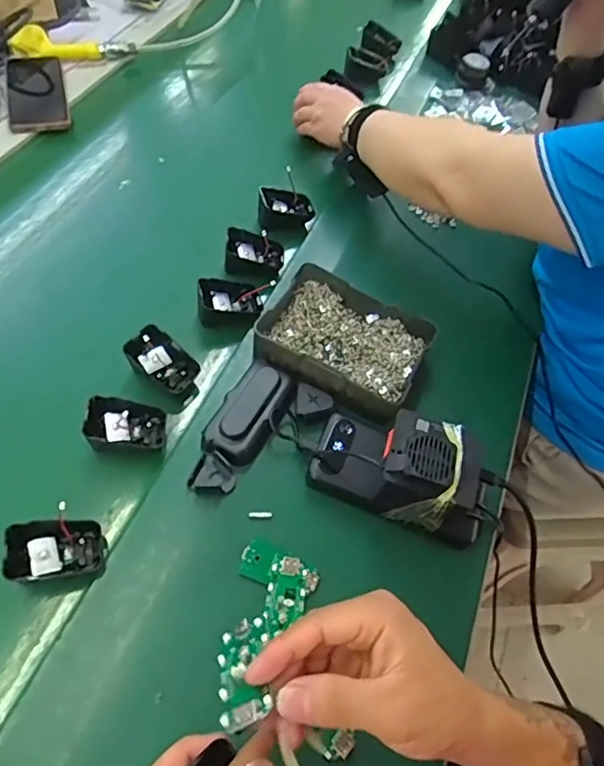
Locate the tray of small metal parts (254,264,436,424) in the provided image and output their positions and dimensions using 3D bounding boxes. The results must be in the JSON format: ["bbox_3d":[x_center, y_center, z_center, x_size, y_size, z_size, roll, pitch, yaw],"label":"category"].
[{"bbox_3d":[0.043,-0.045,0.567,0.156,0.037,0.123,25,58,11],"label":"tray of small metal parts"}]

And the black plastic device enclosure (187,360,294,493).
[{"bbox_3d":[-0.053,0.035,0.511,0.054,0.025,0.143,23,58,10],"label":"black plastic device enclosure"}]

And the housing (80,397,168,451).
[{"bbox_3d":[-0.158,0.039,0.496,0.066,0.041,0.044,1,57,-5],"label":"housing"}]

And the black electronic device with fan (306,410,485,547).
[{"bbox_3d":[0.091,0.068,0.477,0.152,0.073,0.080,23,57,9],"label":"black electronic device with fan"}]

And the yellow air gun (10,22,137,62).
[{"bbox_3d":[-0.344,-0.509,0.832,0.173,0.047,0.031,-6,57,-9],"label":"yellow air gun"}]

